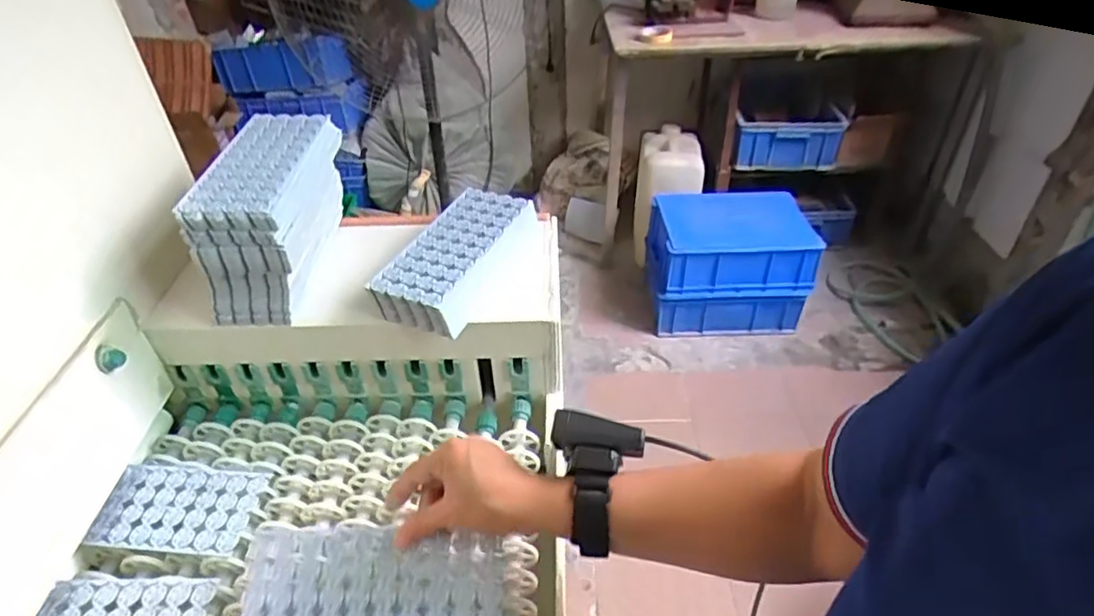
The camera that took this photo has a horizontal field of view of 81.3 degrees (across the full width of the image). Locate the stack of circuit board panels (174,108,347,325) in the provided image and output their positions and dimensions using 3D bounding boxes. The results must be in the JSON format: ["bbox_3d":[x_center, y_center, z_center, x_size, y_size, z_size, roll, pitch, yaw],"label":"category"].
[{"bbox_3d":[-0.280,-0.098,0.668,0.095,0.124,0.207,0,40,3],"label":"stack of circuit board panels"}]

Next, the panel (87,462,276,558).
[{"bbox_3d":[-0.340,0.182,0.587,0.142,0.007,0.089,2,40,6],"label":"panel"}]

